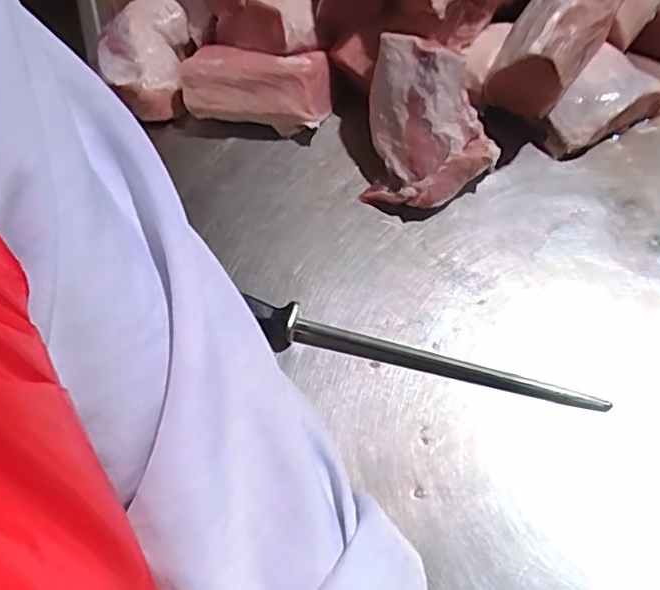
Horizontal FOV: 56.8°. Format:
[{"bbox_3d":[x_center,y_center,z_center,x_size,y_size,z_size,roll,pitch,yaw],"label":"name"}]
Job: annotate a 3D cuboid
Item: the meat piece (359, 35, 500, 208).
[{"bbox_3d":[0.099,-0.188,0.667,0.135,0.067,0.182,-7,99,27],"label":"meat piece"}]

